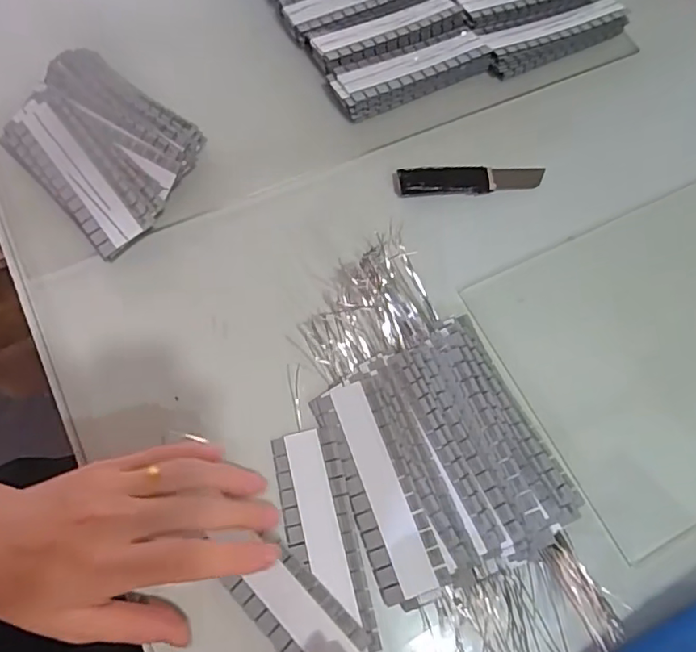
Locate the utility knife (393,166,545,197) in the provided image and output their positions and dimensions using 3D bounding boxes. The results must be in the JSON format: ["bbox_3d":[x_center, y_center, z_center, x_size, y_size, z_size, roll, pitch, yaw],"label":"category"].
[{"bbox_3d":[0.093,-0.110,0.422,0.115,0.006,0.023,-4,69,-3],"label":"utility knife"}]

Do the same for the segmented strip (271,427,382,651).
[{"bbox_3d":[-0.015,0.121,0.326,0.039,0.007,0.119,-13,68,-3],"label":"segmented strip"}]

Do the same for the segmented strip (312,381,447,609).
[{"bbox_3d":[0.018,0.096,0.335,0.040,0.013,0.125,-18,71,-8],"label":"segmented strip"}]

